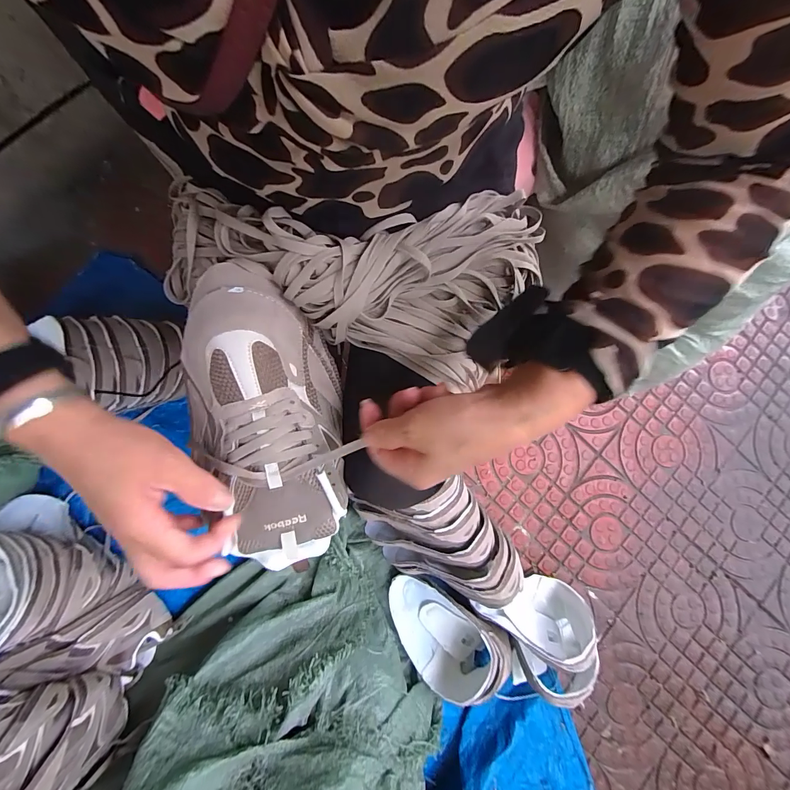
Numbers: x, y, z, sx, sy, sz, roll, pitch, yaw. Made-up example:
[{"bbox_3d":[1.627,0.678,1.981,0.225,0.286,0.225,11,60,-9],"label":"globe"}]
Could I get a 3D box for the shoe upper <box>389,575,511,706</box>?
[{"bbox_3d":[0.084,0.469,0.696,0.241,0.142,0.162,31,81,2],"label":"shoe upper"}]

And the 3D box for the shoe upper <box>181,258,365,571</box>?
[{"bbox_3d":[-0.113,0.025,0.315,0.123,0.082,0.252,-11,97,-4],"label":"shoe upper"}]

